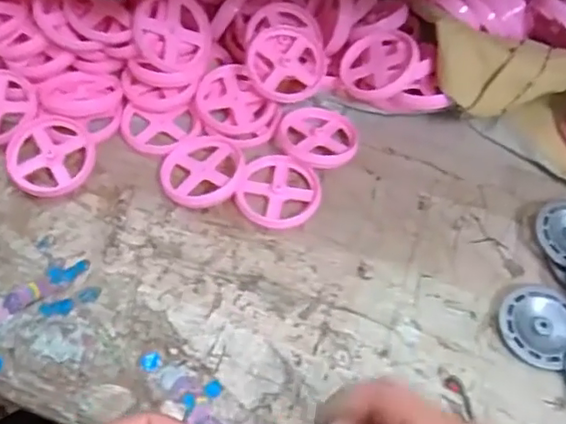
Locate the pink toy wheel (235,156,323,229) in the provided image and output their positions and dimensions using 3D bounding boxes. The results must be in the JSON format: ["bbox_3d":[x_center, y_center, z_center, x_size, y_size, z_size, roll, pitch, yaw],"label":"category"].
[{"bbox_3d":[-0.002,-0.015,0.454,0.060,0.012,0.060,2,55,-2],"label":"pink toy wheel"}]

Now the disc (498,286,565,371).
[{"bbox_3d":[0.170,0.074,0.400,0.050,0.007,0.055,2,55,-2],"label":"disc"}]

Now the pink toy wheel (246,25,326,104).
[{"bbox_3d":[0.003,-0.122,0.490,0.063,0.009,0.063,2,79,-11],"label":"pink toy wheel"}]

